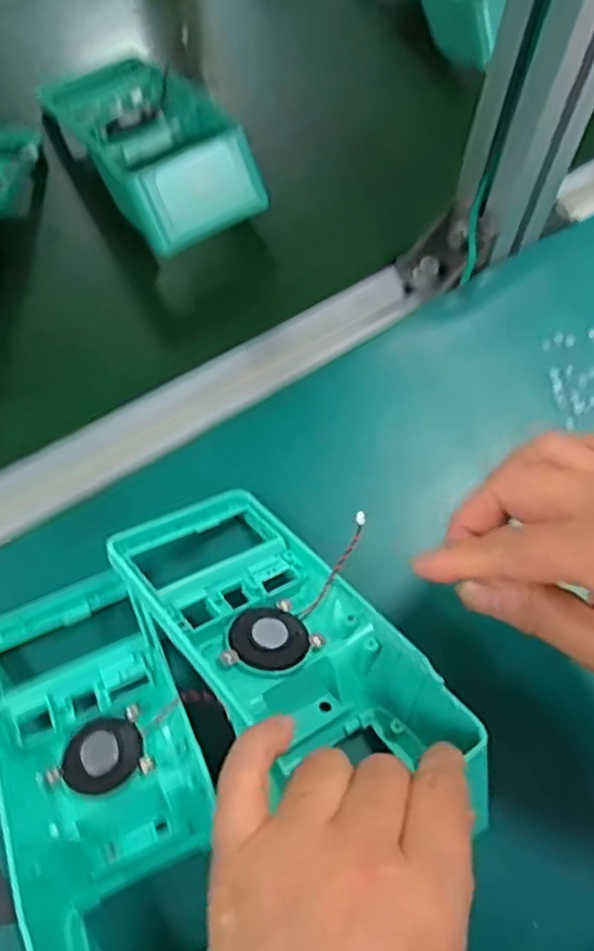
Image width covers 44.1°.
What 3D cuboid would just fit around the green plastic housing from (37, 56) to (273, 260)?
[{"bbox_3d":[-0.098,-0.229,0.471,0.091,0.055,0.188,-27,68,-12],"label":"green plastic housing"}]

